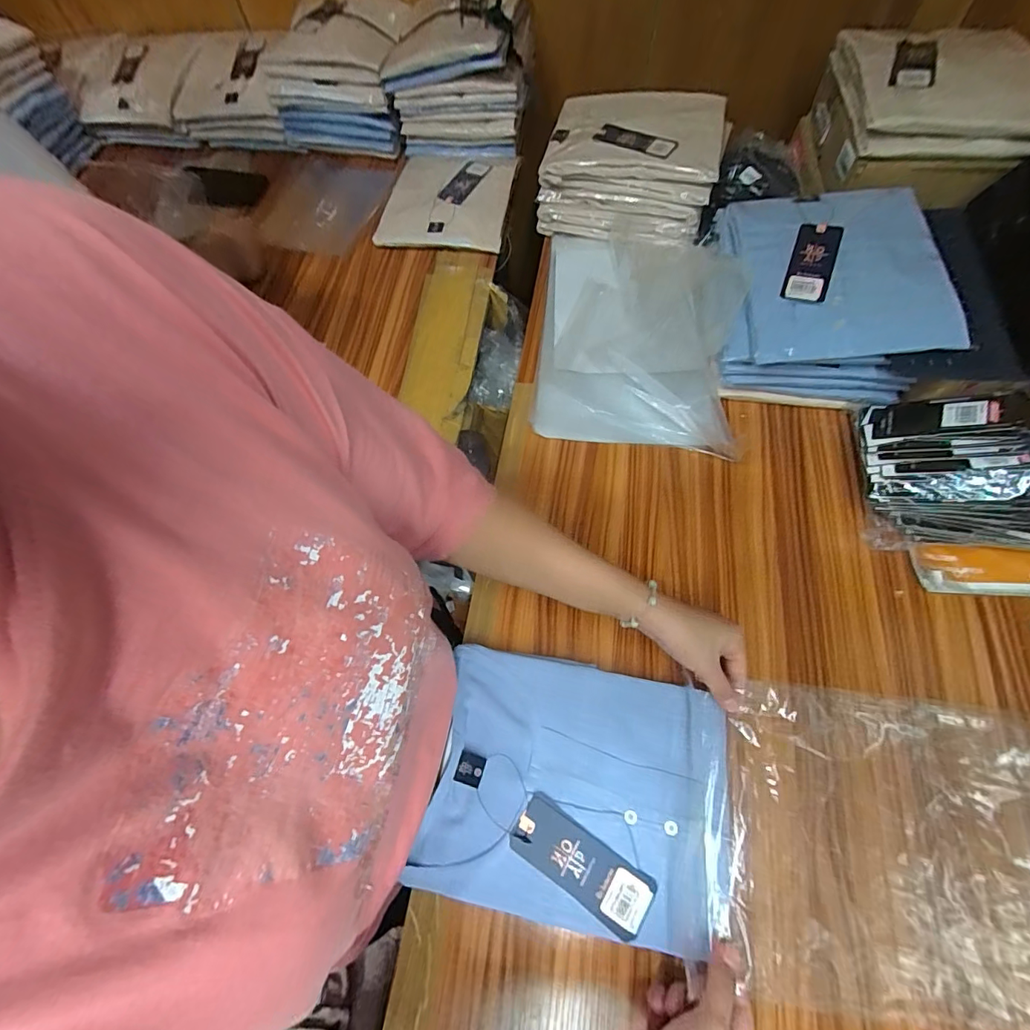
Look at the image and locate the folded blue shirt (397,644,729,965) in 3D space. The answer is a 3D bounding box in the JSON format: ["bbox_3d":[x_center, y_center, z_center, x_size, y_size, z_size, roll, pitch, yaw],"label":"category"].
[{"bbox_3d":[0.053,0.240,0.418,0.251,0.020,0.202,9,66,7],"label":"folded blue shirt"}]

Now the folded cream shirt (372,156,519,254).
[{"bbox_3d":[-0.116,-0.549,0.818,0.213,0.038,0.245,5,65,6],"label":"folded cream shirt"}]

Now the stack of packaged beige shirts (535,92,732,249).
[{"bbox_3d":[0.182,-0.556,0.746,0.253,0.111,0.206,12,67,9],"label":"stack of packaged beige shirts"}]

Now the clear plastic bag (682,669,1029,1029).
[{"bbox_3d":[0.311,0.263,0.382,0.323,0.028,0.215,6,66,6],"label":"clear plastic bag"}]

